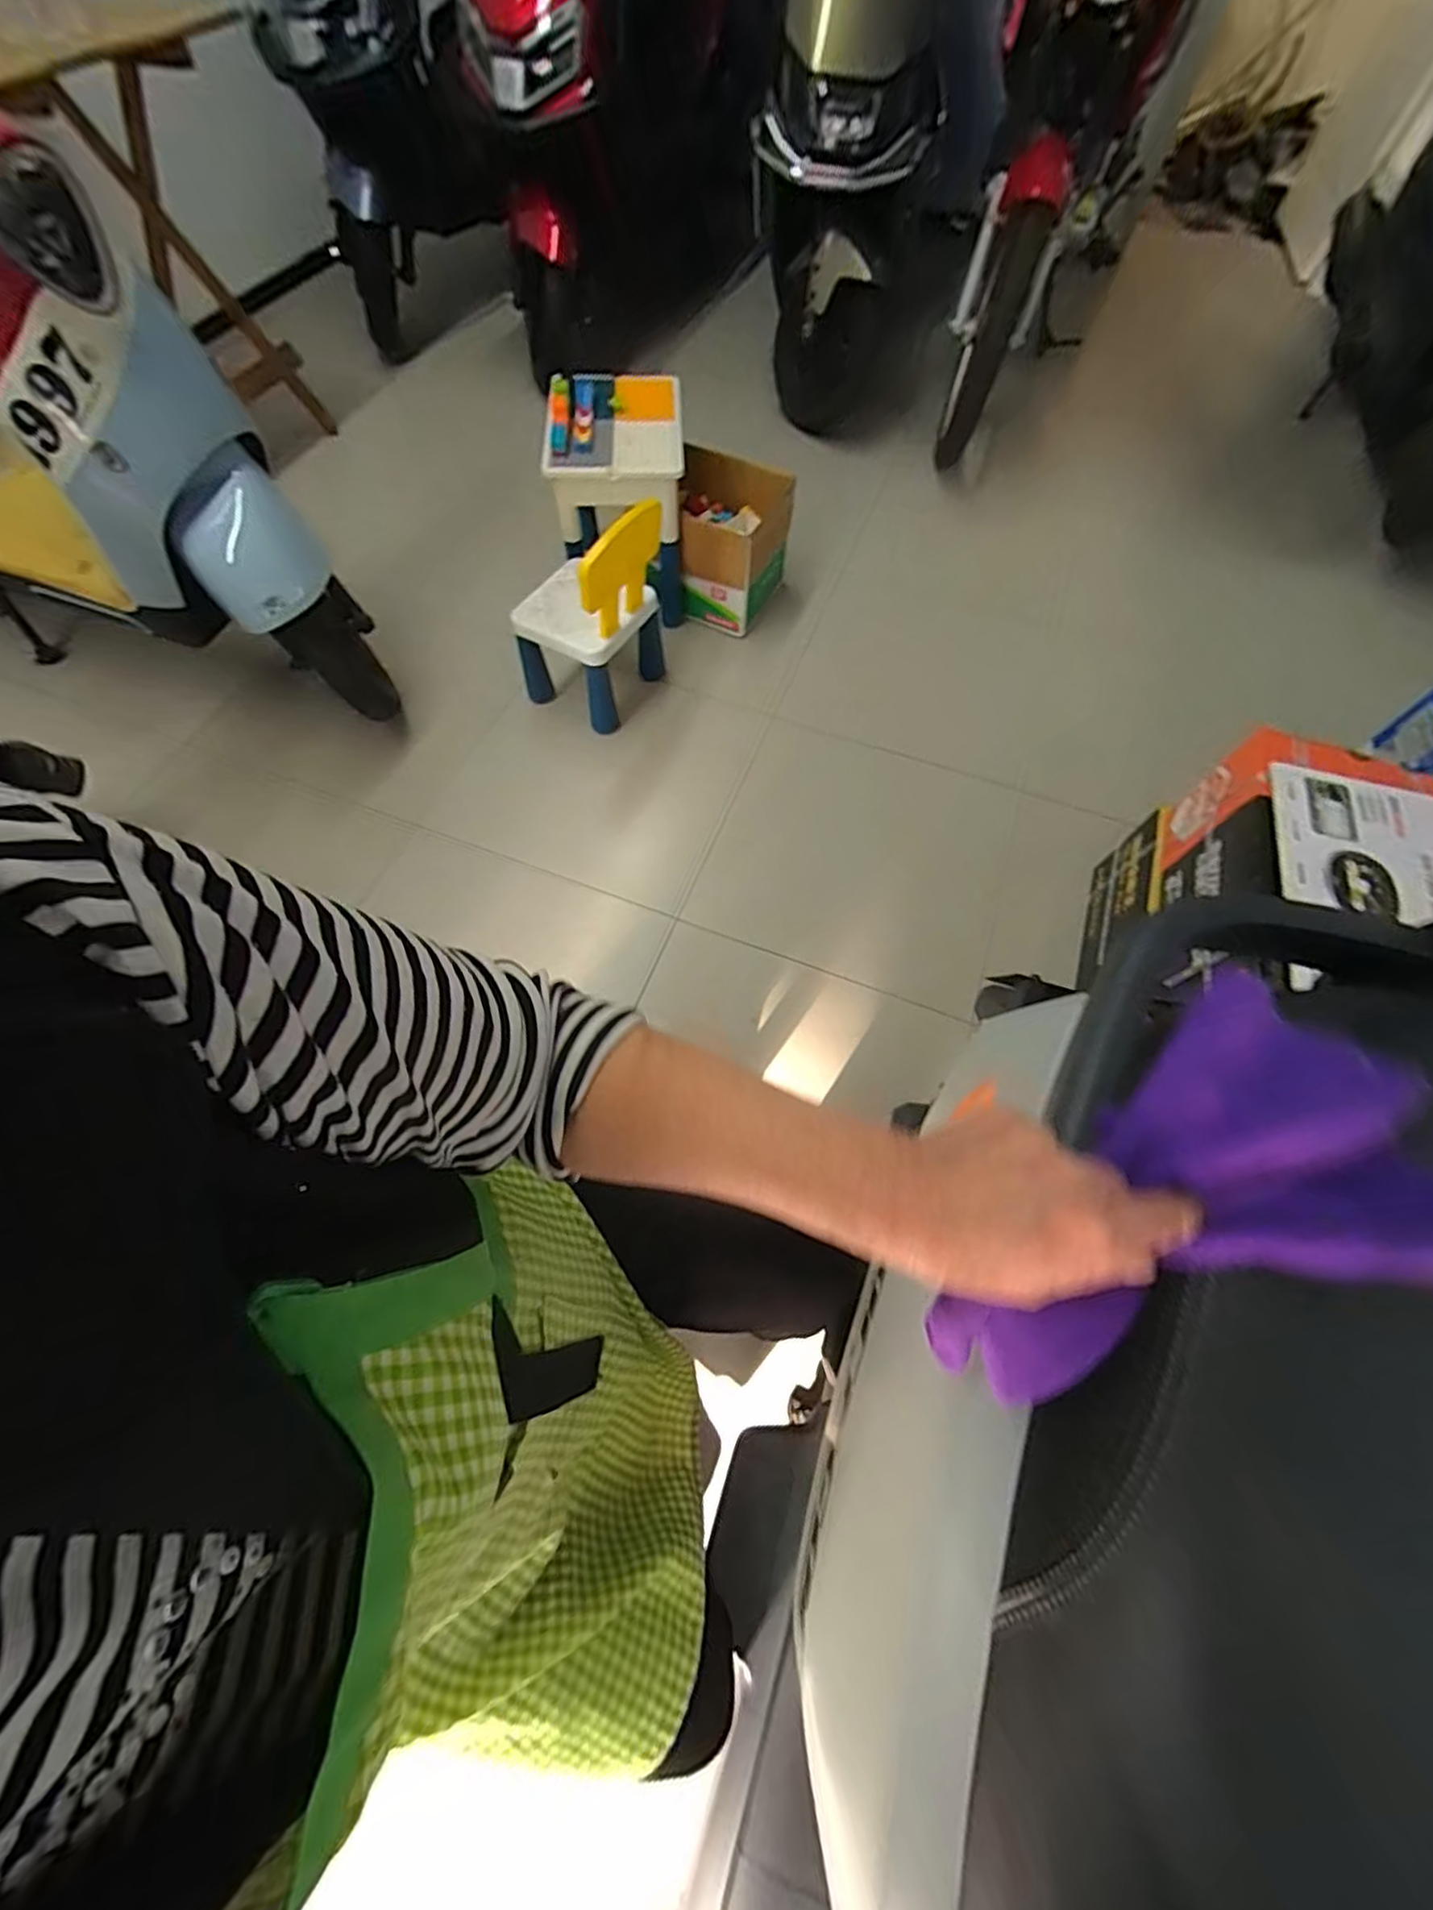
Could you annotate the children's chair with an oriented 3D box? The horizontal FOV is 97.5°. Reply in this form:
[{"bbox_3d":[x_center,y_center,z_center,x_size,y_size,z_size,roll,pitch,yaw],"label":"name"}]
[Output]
[{"bbox_3d":[-0.276,-0.740,1.378,0.231,0.442,0.296,38,70,15],"label":"children's chair"}]

